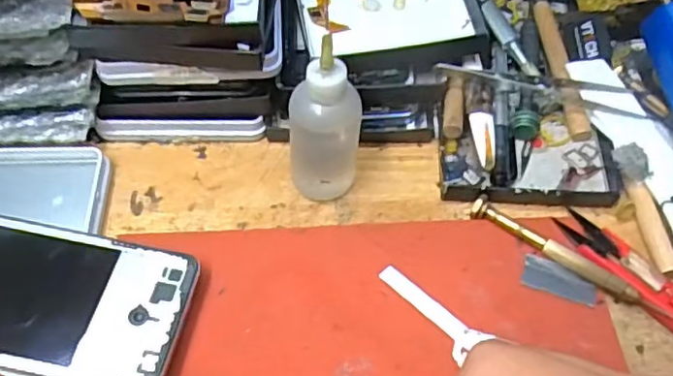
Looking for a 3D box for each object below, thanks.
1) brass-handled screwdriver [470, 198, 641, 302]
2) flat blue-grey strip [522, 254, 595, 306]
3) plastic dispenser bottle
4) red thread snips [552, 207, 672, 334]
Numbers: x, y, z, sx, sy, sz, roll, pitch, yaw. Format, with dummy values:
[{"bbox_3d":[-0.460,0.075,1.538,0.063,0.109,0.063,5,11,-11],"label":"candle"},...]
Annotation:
[{"bbox_3d":[0.112,0.031,0.330,0.091,0.012,0.010,33,63,14],"label":"brass-handled screwdriver"},{"bbox_3d":[0.114,0.047,0.326,0.036,0.004,0.017,17,69,13],"label":"flat blue-grey strip"},{"bbox_3d":[-0.005,-0.028,0.320,0.037,0.095,0.032,4,57,1],"label":"plastic dispenser bottle"},{"bbox_3d":[0.157,0.046,0.324,0.026,0.010,0.099,-36,69,-22],"label":"red thread snips"}]

